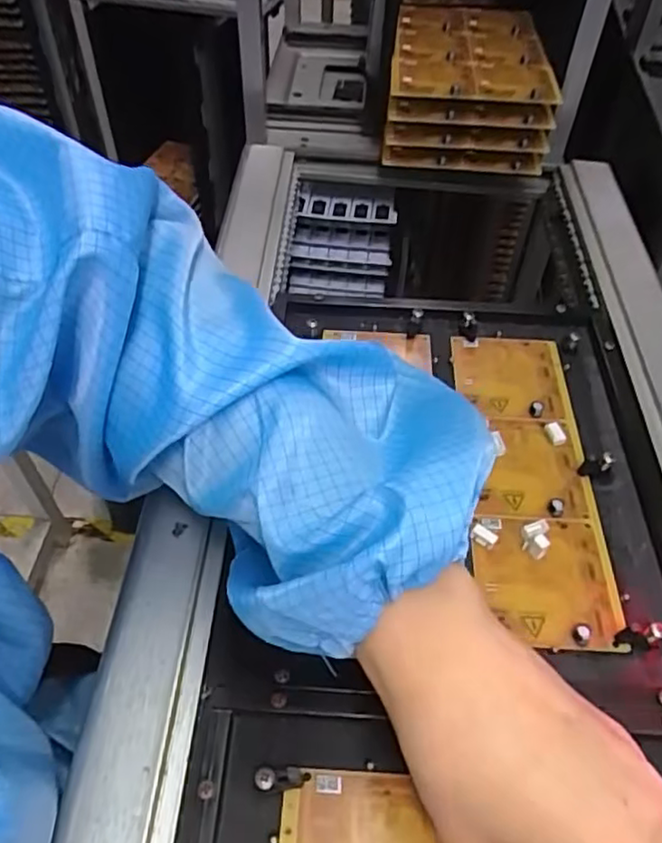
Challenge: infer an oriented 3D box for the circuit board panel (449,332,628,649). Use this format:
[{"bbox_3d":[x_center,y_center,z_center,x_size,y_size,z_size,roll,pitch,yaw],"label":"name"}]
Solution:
[{"bbox_3d":[0.111,0.025,0.366,0.068,0.008,0.204,2,50,2],"label":"circuit board panel"}]

